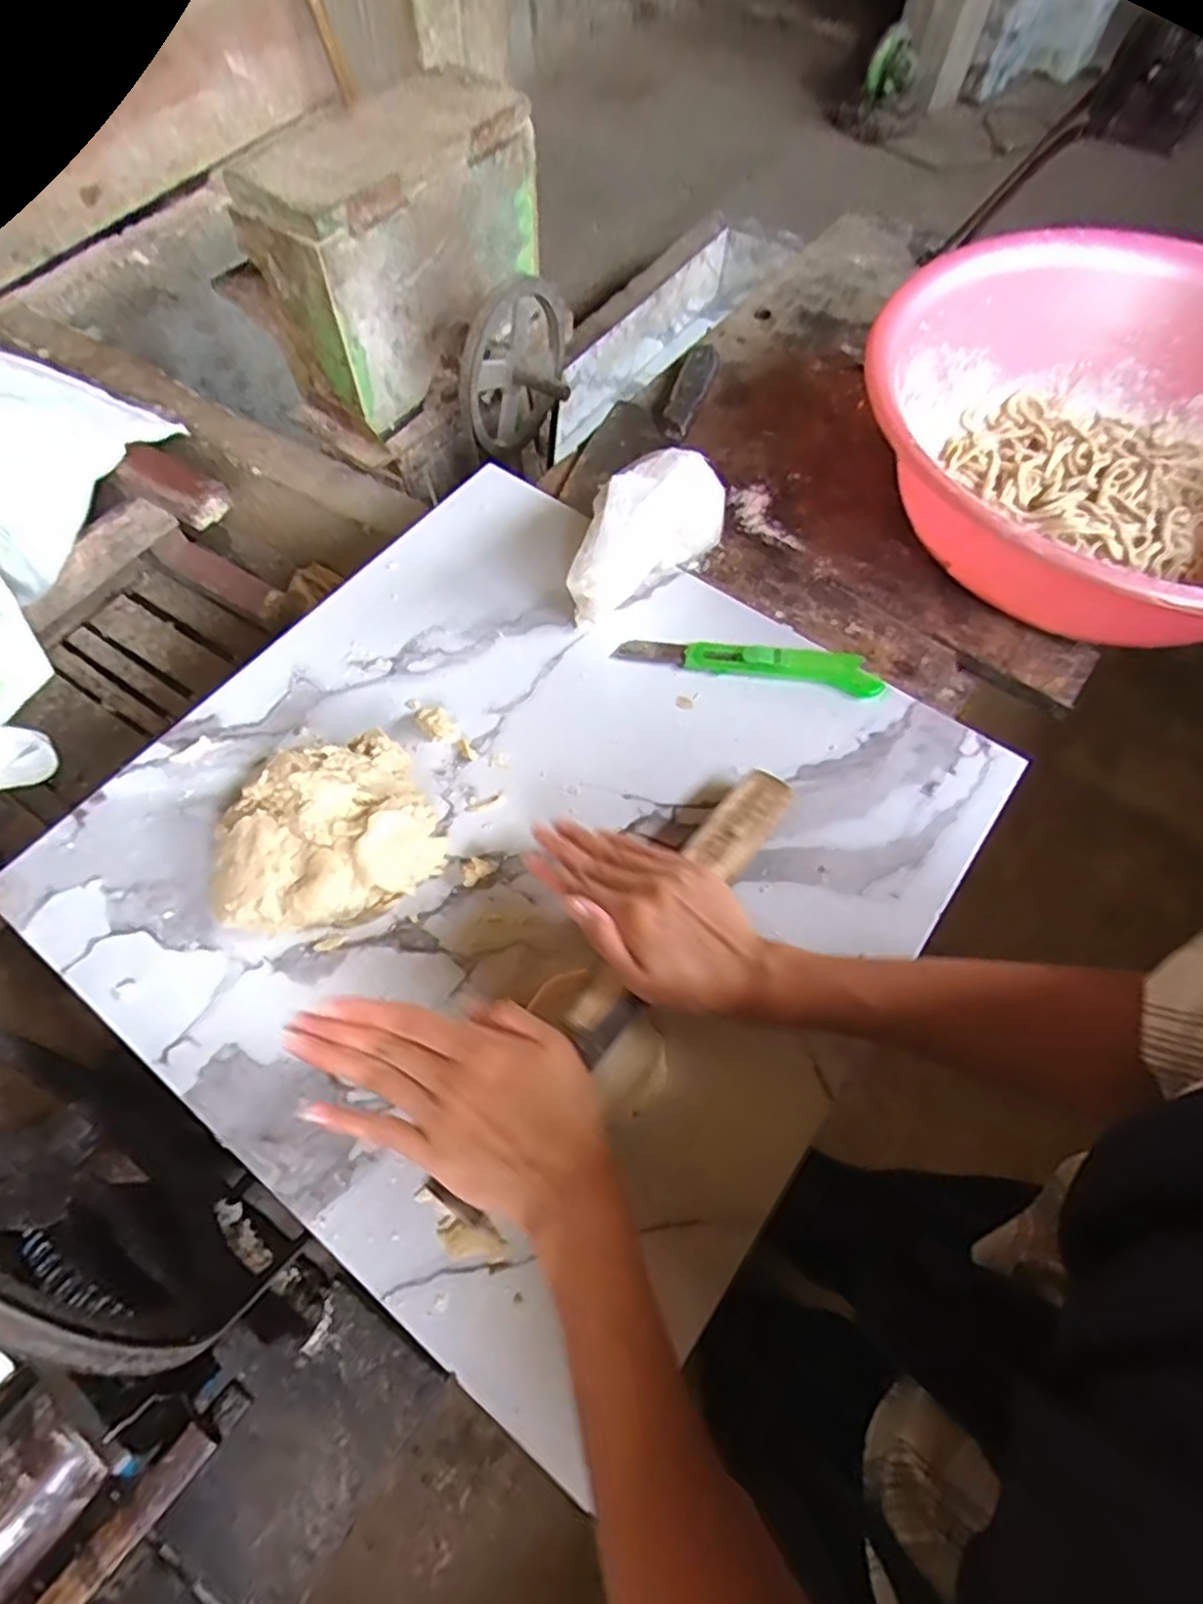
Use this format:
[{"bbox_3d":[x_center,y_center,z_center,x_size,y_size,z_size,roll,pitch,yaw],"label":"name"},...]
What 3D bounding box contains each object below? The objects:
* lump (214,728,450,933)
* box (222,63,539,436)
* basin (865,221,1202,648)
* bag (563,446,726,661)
[{"bbox_3d":[-0.169,0.023,0.434,0.132,0.074,0.102,-29,68,-12],"label":"lump"},{"bbox_3d":[-0.237,-0.662,0.861,0.155,0.226,0.346,29,65,12],"label":"box"},{"bbox_3d":[0.407,-0.266,0.560,0.413,0.131,0.386,-33,69,-14],"label":"basin"},{"bbox_3d":[0.038,-0.207,0.522,0.053,0.115,0.160,39,71,16],"label":"bag"}]

